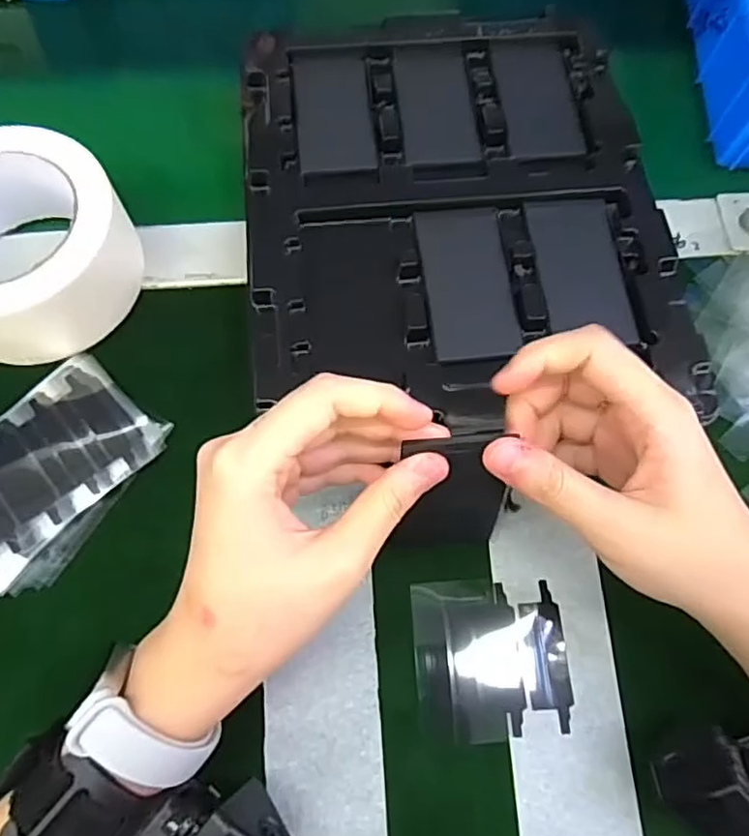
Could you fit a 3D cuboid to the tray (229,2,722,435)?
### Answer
[{"bbox_3d":[0.041,-0.119,0.352,0.219,0.034,0.264,-5,70,-3],"label":"tray"}]

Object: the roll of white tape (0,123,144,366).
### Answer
[{"bbox_3d":[-0.188,-0.092,0.331,0.112,0.046,0.107,0,70,-1],"label":"roll of white tape"}]

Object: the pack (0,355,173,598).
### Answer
[{"bbox_3d":[-0.168,0.025,0.321,0.084,0.008,0.107,37,73,12],"label":"pack"}]

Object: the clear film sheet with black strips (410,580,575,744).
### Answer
[{"bbox_3d":[0.054,0.110,0.291,0.068,0.004,0.068,-3,70,-2],"label":"clear film sheet with black strips"}]

